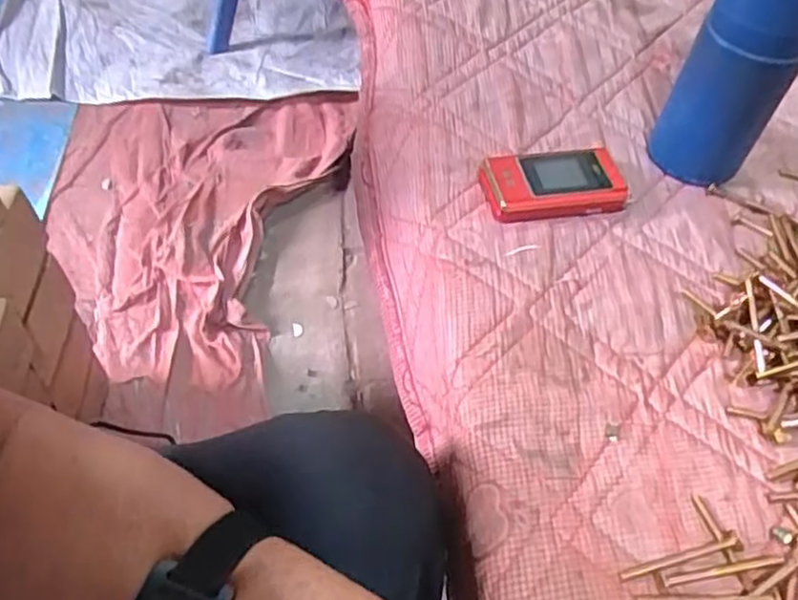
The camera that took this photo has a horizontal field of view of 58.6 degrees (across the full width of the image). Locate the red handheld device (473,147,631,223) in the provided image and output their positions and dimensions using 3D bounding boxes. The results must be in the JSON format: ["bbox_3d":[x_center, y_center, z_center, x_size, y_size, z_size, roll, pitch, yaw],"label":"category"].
[{"bbox_3d":[0.118,-0.088,0.538,0.105,0.023,0.055,-9,53,-11],"label":"red handheld device"}]

